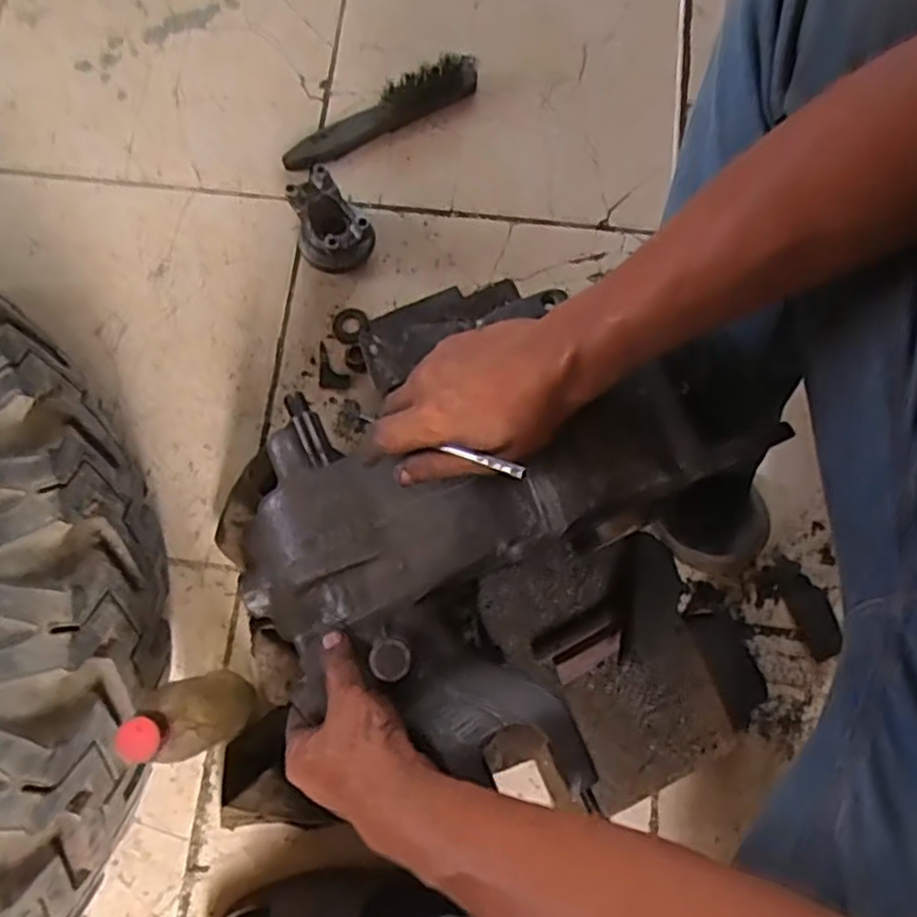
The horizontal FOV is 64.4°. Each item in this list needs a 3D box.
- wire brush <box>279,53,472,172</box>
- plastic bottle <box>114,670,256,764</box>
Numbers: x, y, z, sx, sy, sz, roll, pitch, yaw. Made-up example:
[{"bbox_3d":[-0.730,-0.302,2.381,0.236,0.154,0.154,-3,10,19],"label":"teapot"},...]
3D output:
[{"bbox_3d":[-0.085,-0.387,0.803,0.237,0.039,0.035,-31,78,-6],"label":"wire brush"},{"bbox_3d":[-0.195,0.197,0.568,0.051,0.208,0.057,-12,76,-2],"label":"plastic bottle"}]

